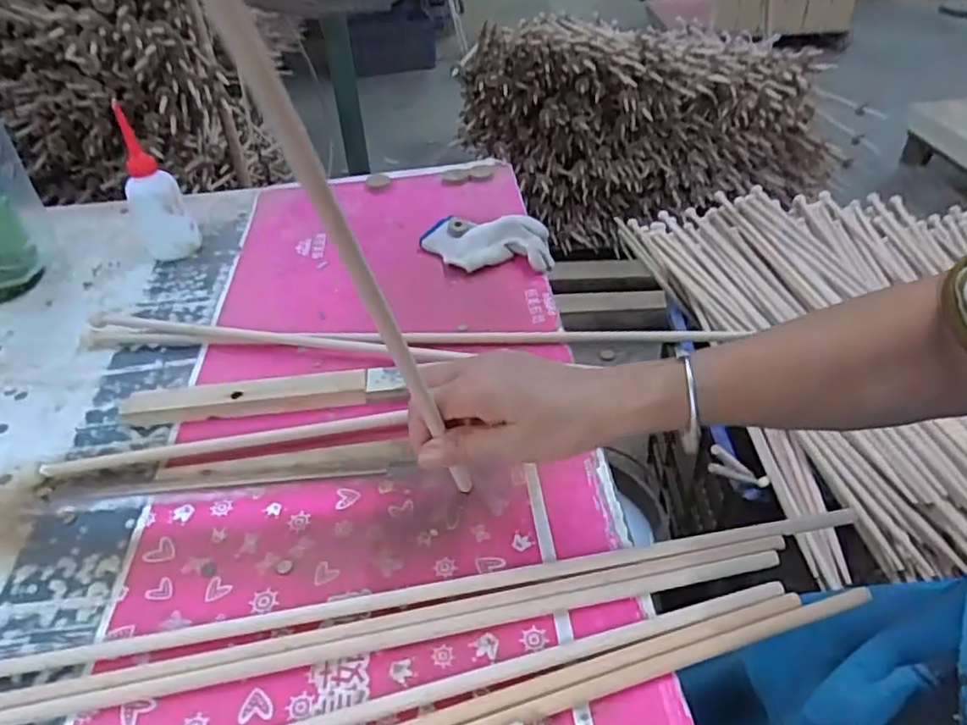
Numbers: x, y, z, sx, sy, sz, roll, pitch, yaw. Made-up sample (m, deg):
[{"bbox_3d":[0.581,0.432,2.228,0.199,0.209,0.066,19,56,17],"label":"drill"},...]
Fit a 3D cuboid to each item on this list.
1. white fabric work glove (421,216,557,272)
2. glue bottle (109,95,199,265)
[{"bbox_3d":[0.003,-0.140,0.755,0.146,0.033,0.099,-2,39,3],"label":"white fabric work glove"},{"bbox_3d":[-0.382,-0.199,0.757,0.059,0.169,0.048,-22,42,-20],"label":"glue bottle"}]

